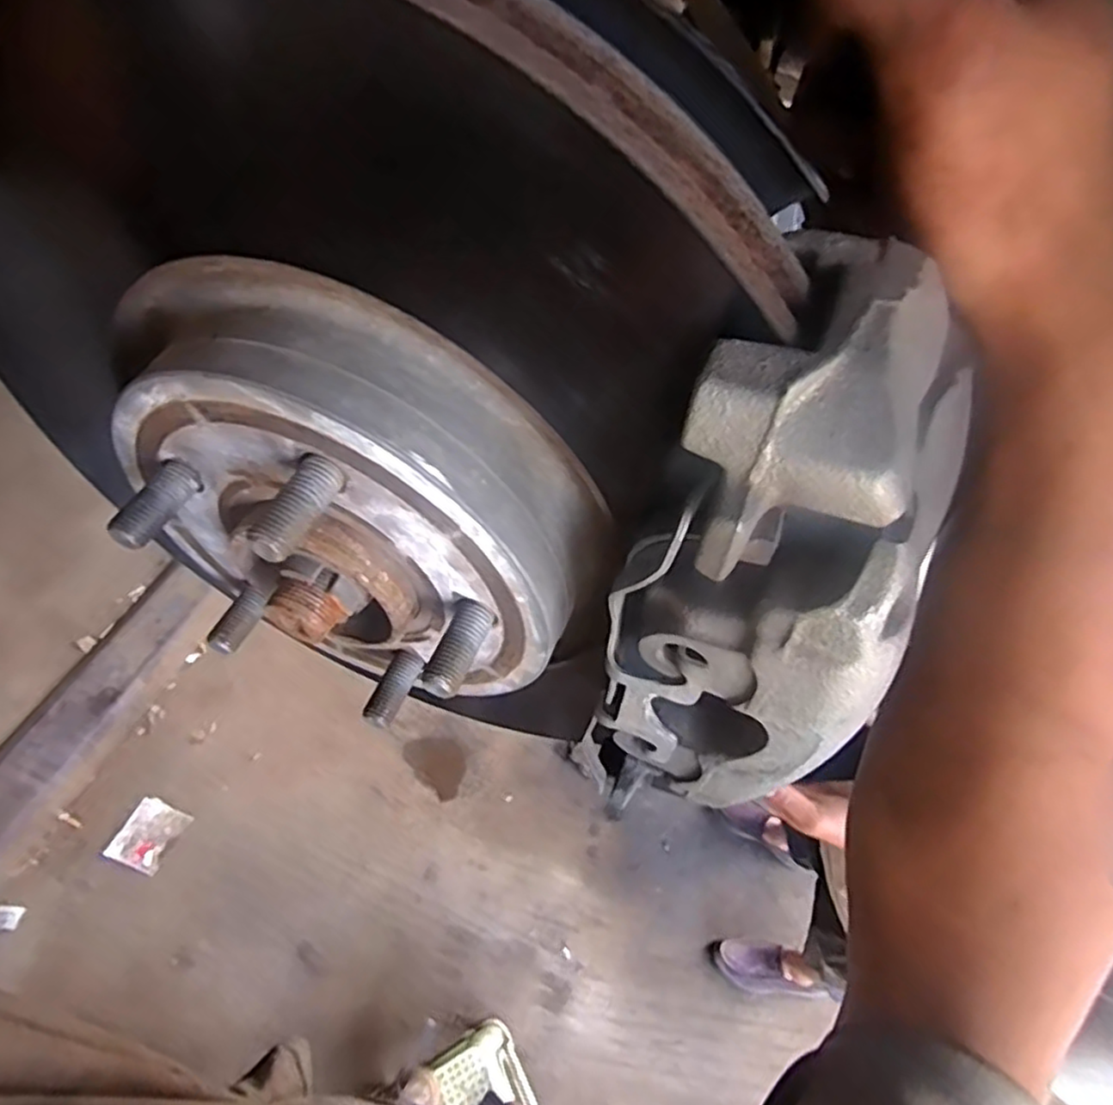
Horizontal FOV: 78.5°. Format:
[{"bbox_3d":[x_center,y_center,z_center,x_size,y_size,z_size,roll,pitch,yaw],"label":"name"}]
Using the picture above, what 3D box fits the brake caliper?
[{"bbox_3d":[0.049,0.020,0.201,0.066,0.192,0.060,11,53,6],"label":"brake caliper"}]

